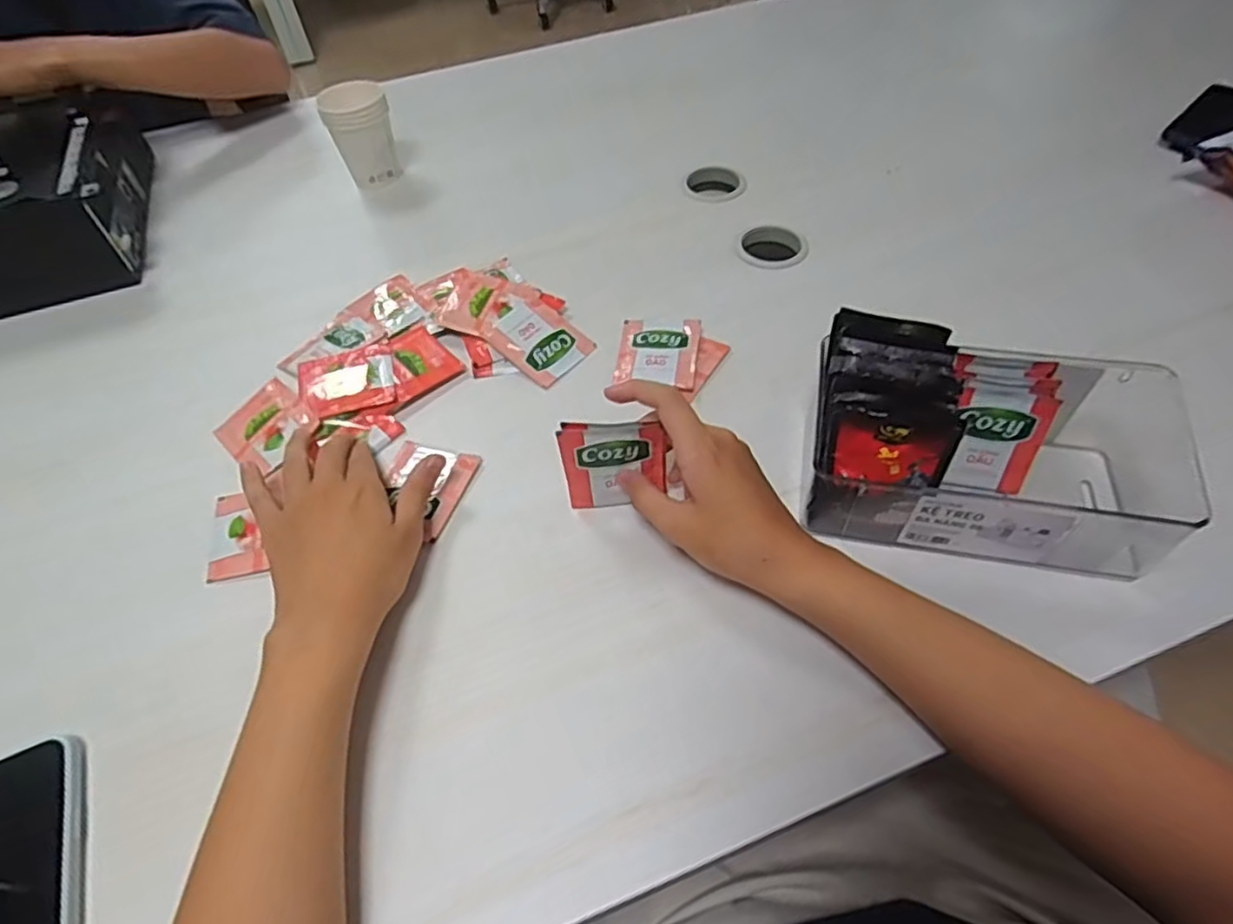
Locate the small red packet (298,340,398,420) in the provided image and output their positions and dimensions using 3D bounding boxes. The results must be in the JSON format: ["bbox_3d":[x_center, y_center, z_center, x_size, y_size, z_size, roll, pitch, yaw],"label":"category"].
[{"bbox_3d":[-0.214,-0.065,0.539,0.073,0.012,0.065,-20,54,-11],"label":"small red packet"}]

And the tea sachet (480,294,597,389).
[{"bbox_3d":[-0.068,-0.107,0.564,0.088,0.008,0.063,41,65,11],"label":"tea sachet"}]

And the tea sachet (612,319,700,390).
[{"bbox_3d":[0.035,-0.091,0.552,0.065,0.007,0.078,2,52,11],"label":"tea sachet"}]

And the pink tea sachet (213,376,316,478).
[{"bbox_3d":[-0.271,-0.028,0.522,0.072,0.006,0.063,34,73,28],"label":"pink tea sachet"}]

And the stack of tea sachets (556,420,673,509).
[{"bbox_3d":[-0.001,0.002,0.444,0.067,0.068,0.017,-5,52,0],"label":"stack of tea sachets"}]

